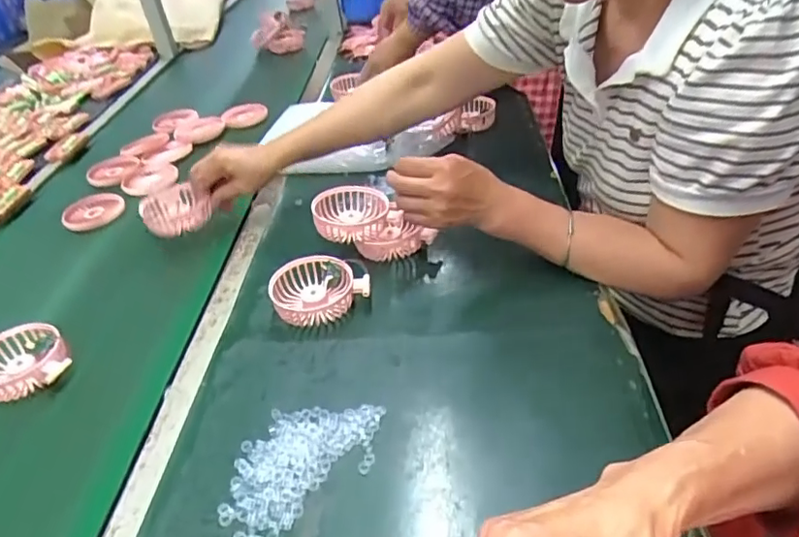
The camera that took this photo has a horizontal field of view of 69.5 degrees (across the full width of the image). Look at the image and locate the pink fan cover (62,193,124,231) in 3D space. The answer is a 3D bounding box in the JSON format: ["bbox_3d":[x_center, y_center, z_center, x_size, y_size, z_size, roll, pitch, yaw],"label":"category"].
[{"bbox_3d":[-0.458,-0.082,0.860,0.089,0.014,0.101,-12,37,-7],"label":"pink fan cover"}]

